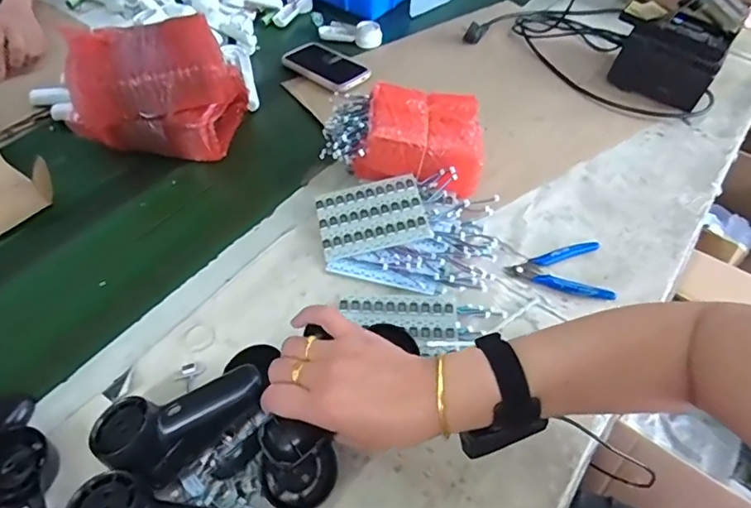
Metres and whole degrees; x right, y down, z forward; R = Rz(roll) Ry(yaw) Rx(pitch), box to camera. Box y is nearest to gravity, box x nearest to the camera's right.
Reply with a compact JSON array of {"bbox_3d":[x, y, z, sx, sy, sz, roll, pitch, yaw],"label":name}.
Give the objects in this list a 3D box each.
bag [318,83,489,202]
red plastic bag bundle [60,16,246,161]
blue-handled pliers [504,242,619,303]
[{"bbox_3d":[0.033,-0.147,0.669,0.201,0.101,0.105,5,51,3],"label":"bag"},{"bbox_3d":[-0.289,-0.222,0.698,0.204,0.138,0.146,-8,52,-7],"label":"red plastic bag bundle"},{"bbox_3d":[0.218,0.028,0.593,0.112,0.011,0.077,-10,52,-9],"label":"blue-handled pliers"}]

